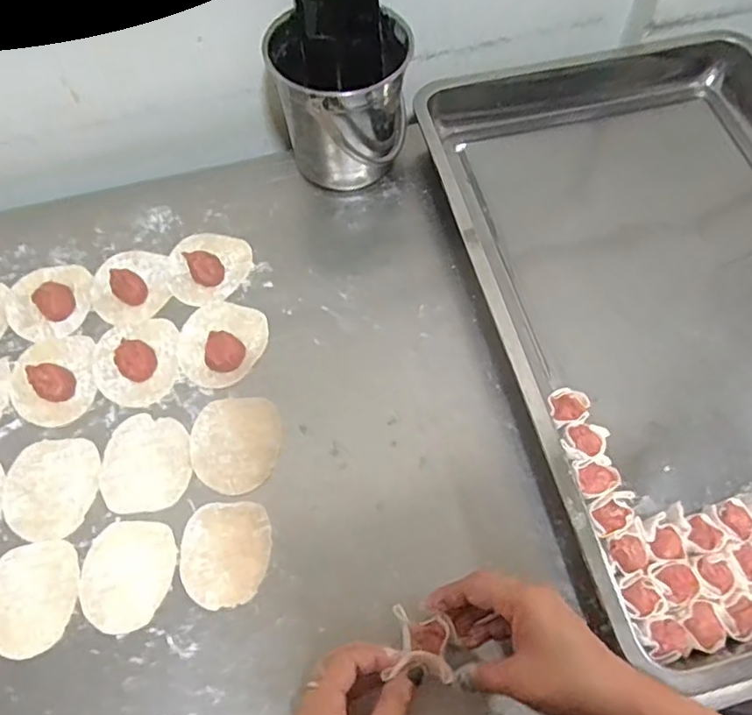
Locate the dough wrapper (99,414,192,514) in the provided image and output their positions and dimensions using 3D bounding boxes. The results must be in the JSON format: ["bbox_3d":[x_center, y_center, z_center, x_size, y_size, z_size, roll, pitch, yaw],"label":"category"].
[{"bbox_3d":[-0.193,0.088,0.515,0.072,0.004,0.083,-8,63,-6],"label":"dough wrapper"}]

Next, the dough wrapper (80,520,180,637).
[{"bbox_3d":[-0.192,0.166,0.470,0.069,0.004,0.078,6,62,1],"label":"dough wrapper"}]

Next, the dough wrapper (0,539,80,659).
[{"bbox_3d":[-0.261,0.181,0.464,0.069,0.004,0.080,-8,63,-6],"label":"dough wrapper"}]

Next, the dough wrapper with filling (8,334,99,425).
[{"bbox_3d":[-0.288,0.017,0.541,0.072,0.018,0.084,-12,63,-8],"label":"dough wrapper with filling"}]

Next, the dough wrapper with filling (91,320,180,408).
[{"bbox_3d":[-0.216,0.000,0.546,0.075,0.022,0.084,-6,63,-5],"label":"dough wrapper with filling"}]

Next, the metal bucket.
[{"bbox_3d":[-0.035,-0.239,0.609,0.127,0.137,0.121,1,62,-1],"label":"metal bucket"}]

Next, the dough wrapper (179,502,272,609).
[{"bbox_3d":[-0.118,0.153,0.479,0.068,0.004,0.077,1,62,-2],"label":"dough wrapper"}]

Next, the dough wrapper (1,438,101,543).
[{"bbox_3d":[-0.266,0.107,0.501,0.075,0.004,0.081,1,62,-1],"label":"dough wrapper"}]

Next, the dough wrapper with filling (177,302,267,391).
[{"bbox_3d":[-0.142,-0.016,0.557,0.076,0.015,0.082,1,62,-1],"label":"dough wrapper with filling"}]

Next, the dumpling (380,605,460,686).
[{"bbox_3d":[0.031,0.193,0.409,0.043,0.017,0.044,9,62,3],"label":"dumpling"}]

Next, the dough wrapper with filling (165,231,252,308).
[{"bbox_3d":[-0.167,-0.093,0.594,0.081,0.019,0.082,1,62,-1],"label":"dough wrapper with filling"}]

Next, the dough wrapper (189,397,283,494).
[{"bbox_3d":[-0.119,0.072,0.519,0.074,0.004,0.082,0,62,-2],"label":"dough wrapper"}]

